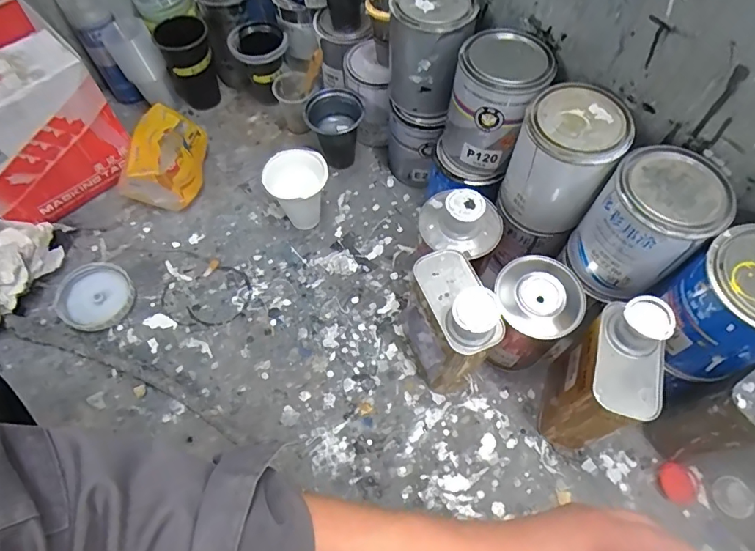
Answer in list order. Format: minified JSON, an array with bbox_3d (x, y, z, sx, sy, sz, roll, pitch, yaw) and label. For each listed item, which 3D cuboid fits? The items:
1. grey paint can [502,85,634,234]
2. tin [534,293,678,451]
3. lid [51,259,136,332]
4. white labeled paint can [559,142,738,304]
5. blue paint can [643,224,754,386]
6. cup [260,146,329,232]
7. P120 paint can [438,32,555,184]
[{"bbox_3d":[0.207,-0.129,0.547,0.099,0.133,0.103,0,62,-1],"label":"grey paint can"},{"bbox_3d":[0.243,0.117,0.523,0.061,0.214,0.105,16,63,8],"label":"tin"},{"bbox_3d":[-0.401,0.027,0.673,0.110,0.013,0.097,34,67,16],"label":"lid"},{"bbox_3d":[0.276,-0.049,0.496,0.103,0.128,0.101,0,62,-1],"label":"white labeled paint can"},{"bbox_3d":[0.336,0.033,0.461,0.099,0.135,0.105,0,62,-1],"label":"blue paint can"},{"bbox_3d":[-0.113,-0.115,0.700,0.089,0.119,0.083,-12,63,-7],"label":"cup"},{"bbox_3d":[0.140,-0.201,0.585,0.109,0.147,0.101,0,62,-1],"label":"P120 paint can"}]

